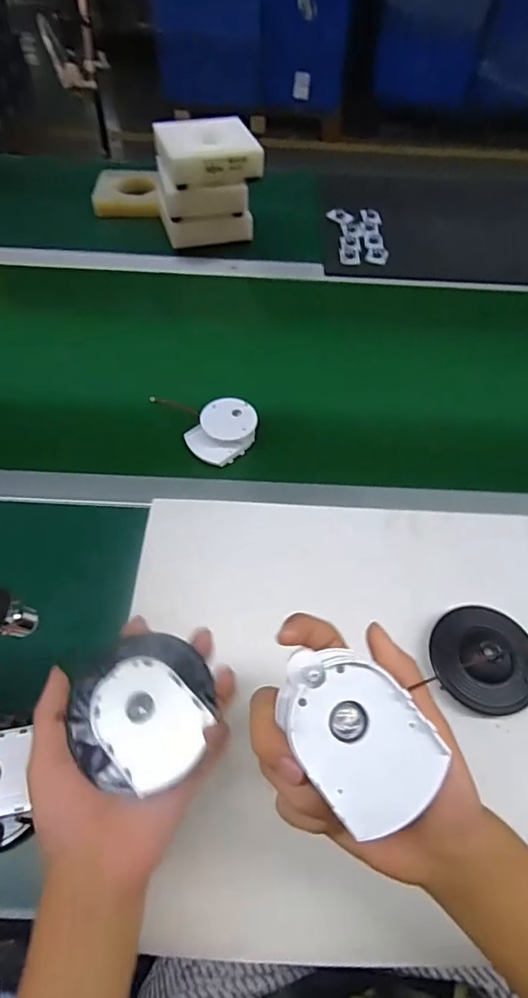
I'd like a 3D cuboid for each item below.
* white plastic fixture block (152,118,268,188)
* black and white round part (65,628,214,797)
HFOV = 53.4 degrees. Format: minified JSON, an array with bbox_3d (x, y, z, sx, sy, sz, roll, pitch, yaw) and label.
[{"bbox_3d":[-0.085,-0.532,0.810,0.155,0.055,0.107,-6,55,-6],"label":"white plastic fixture block"},{"bbox_3d":[-0.079,0.134,0.339,0.085,0.020,0.092,1,54,-1],"label":"black and white round part"}]

